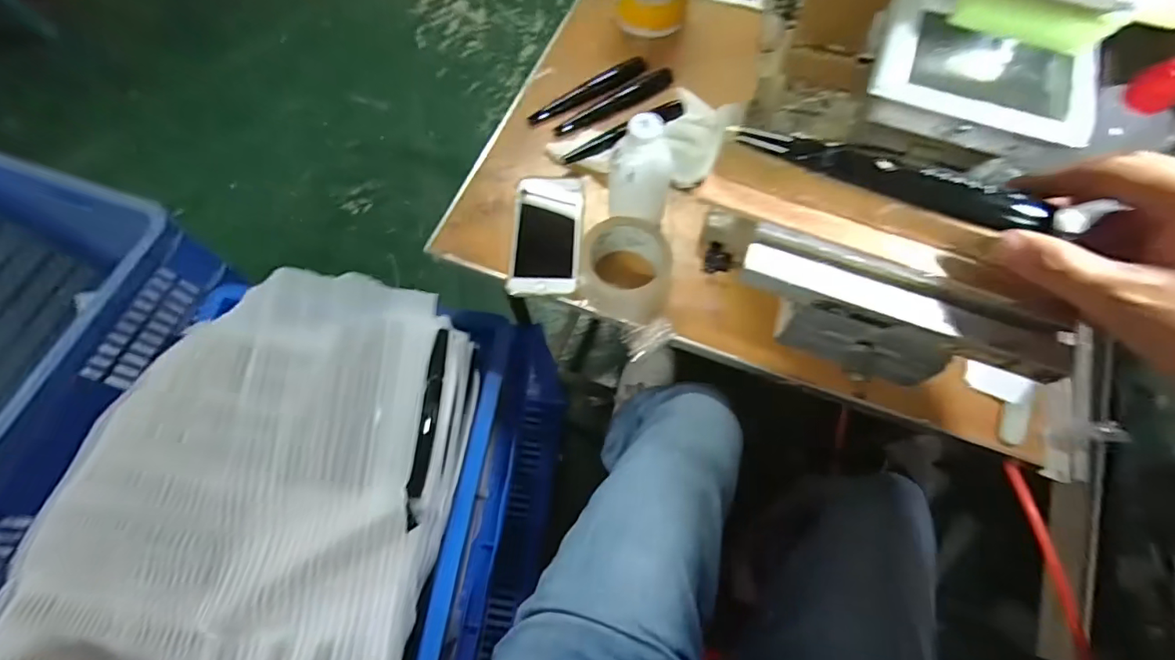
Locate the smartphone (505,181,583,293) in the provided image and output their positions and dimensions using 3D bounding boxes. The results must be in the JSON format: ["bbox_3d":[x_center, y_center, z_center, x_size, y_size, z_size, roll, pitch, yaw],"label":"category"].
[{"bbox_3d":[-0.046,-0.112,0.582,0.078,0.013,0.161,0,67,3],"label":"smartphone"}]

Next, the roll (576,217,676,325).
[{"bbox_3d":[0.041,-0.067,0.542,0.097,0.052,0.104,-1,67,2],"label":"roll"}]

